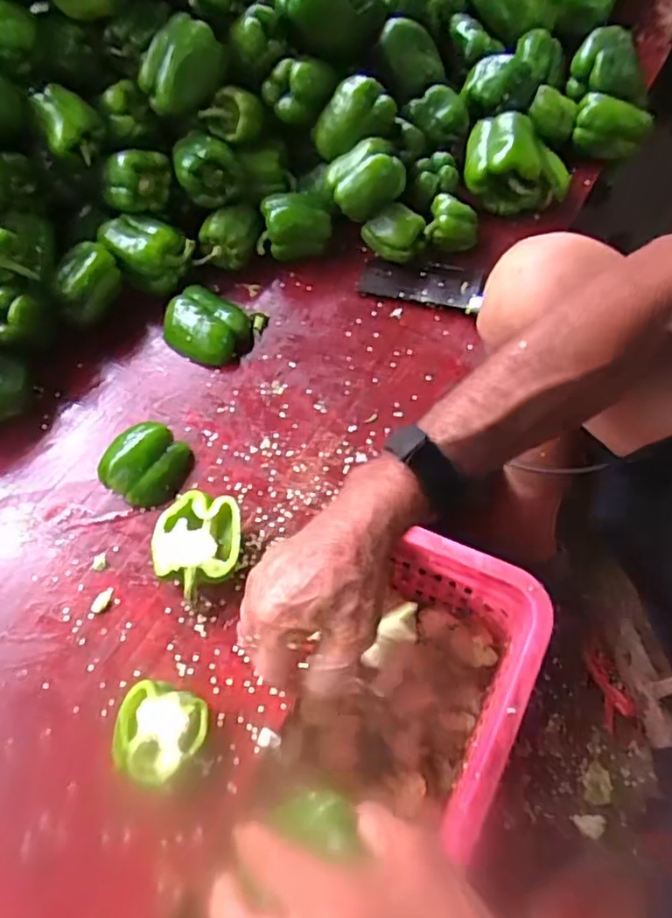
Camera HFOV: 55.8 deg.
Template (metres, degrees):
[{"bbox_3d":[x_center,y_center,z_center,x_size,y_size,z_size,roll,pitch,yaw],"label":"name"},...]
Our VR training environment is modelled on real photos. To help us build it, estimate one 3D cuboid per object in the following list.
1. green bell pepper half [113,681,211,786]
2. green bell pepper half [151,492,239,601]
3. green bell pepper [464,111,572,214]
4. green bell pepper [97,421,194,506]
[{"bbox_3d":[-0.134,0.209,0.486,0.063,0.046,0.065,-1,62,3],"label":"green bell pepper half"},{"bbox_3d":[-0.121,0.076,0.560,0.072,0.035,0.084,0,62,3],"label":"green bell pepper half"},{"bbox_3d":[0.210,-0.354,0.743,0.120,0.068,0.104,0,62,3],"label":"green bell pepper"},{"bbox_3d":[-0.181,0.001,0.599,0.073,0.037,0.077,27,66,16],"label":"green bell pepper"}]

